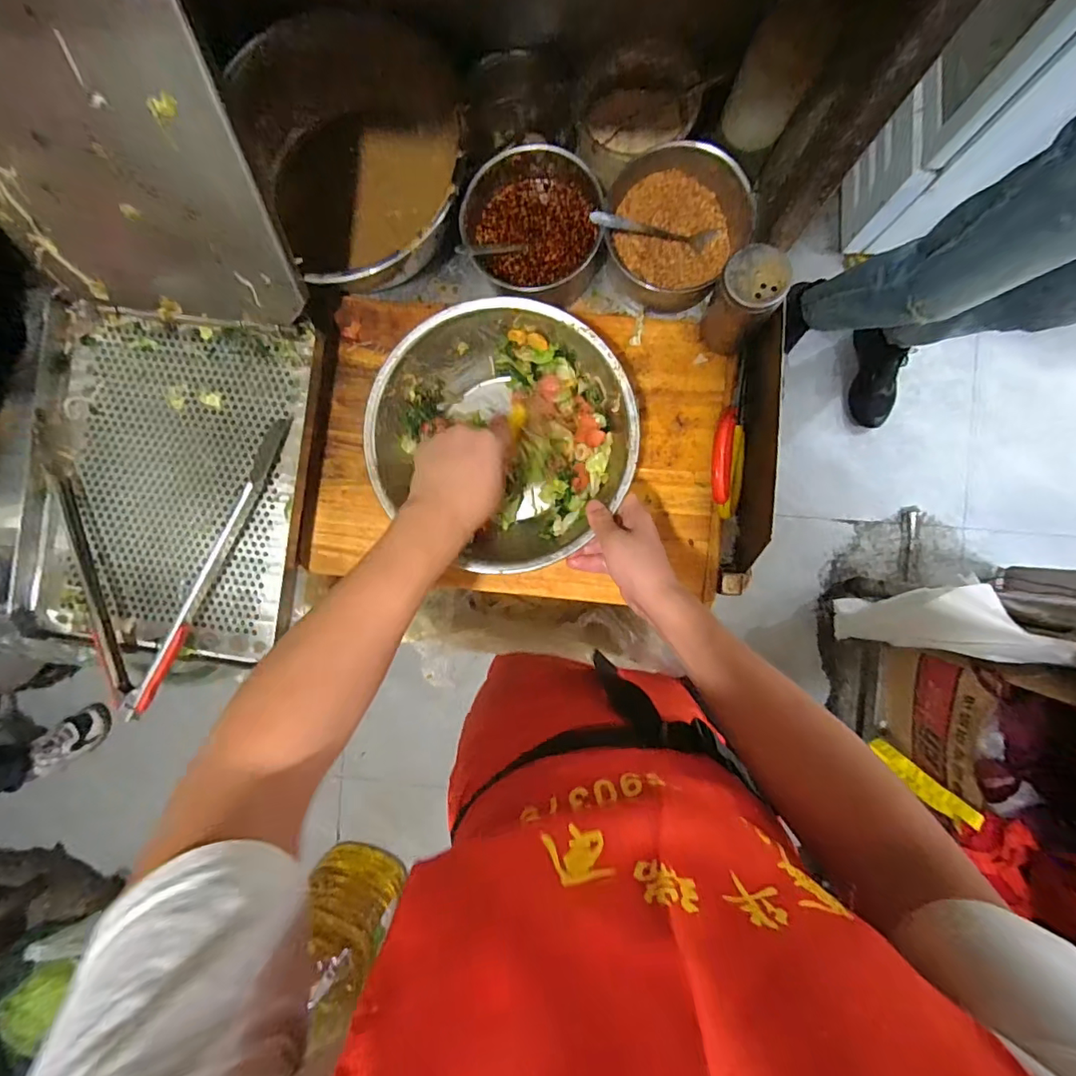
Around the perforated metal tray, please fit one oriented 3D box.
[{"bbox_3d":[-0.416,-0.066,0.588,0.306,0.036,0.371,6,90,3],"label":"perforated metal tray"}]

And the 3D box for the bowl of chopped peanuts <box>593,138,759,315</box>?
[{"bbox_3d":[0.146,-0.334,0.567,0.144,0.087,0.138,0,90,3],"label":"bowl of chopped peanuts"}]

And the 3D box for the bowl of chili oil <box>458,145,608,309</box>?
[{"bbox_3d":[-0.006,-0.340,0.574,0.144,0.084,0.137,0,90,3],"label":"bowl of chili oil"}]

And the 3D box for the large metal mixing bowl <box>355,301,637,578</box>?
[{"bbox_3d":[-0.033,-0.110,0.565,0.259,0.096,0.247,0,90,3],"label":"large metal mixing bowl"}]

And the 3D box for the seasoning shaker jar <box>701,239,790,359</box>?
[{"bbox_3d":[0.211,-0.243,0.541,0.064,0.117,0.065,37,92,2],"label":"seasoning shaker jar"}]

